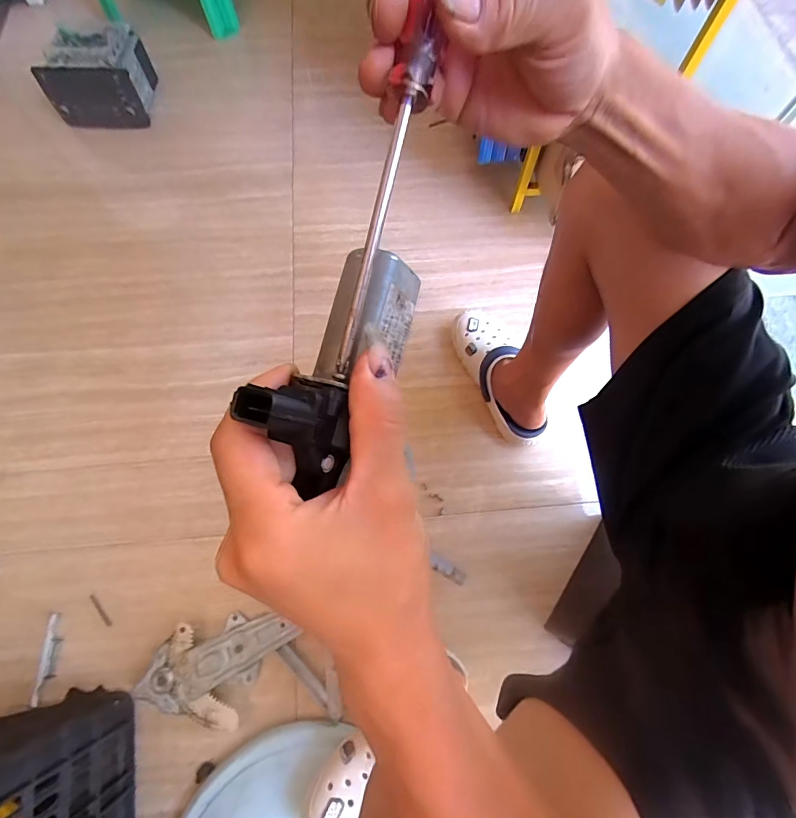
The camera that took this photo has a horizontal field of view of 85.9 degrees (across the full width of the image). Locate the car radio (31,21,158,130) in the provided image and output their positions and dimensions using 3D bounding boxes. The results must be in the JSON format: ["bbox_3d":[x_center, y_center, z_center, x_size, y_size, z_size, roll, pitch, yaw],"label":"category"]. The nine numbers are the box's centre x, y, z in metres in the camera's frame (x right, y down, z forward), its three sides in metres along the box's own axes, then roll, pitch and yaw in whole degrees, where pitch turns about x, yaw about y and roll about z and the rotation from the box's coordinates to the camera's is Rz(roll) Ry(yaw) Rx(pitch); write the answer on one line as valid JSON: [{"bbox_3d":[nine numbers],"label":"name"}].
[{"bbox_3d":[-0.653,-0.728,0.929,0.194,0.125,0.158,4,71,1],"label":"car radio"}]

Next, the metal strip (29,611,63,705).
[{"bbox_3d":[-0.540,0.385,0.661,0.027,0.005,0.122,0,72,-2],"label":"metal strip"}]

